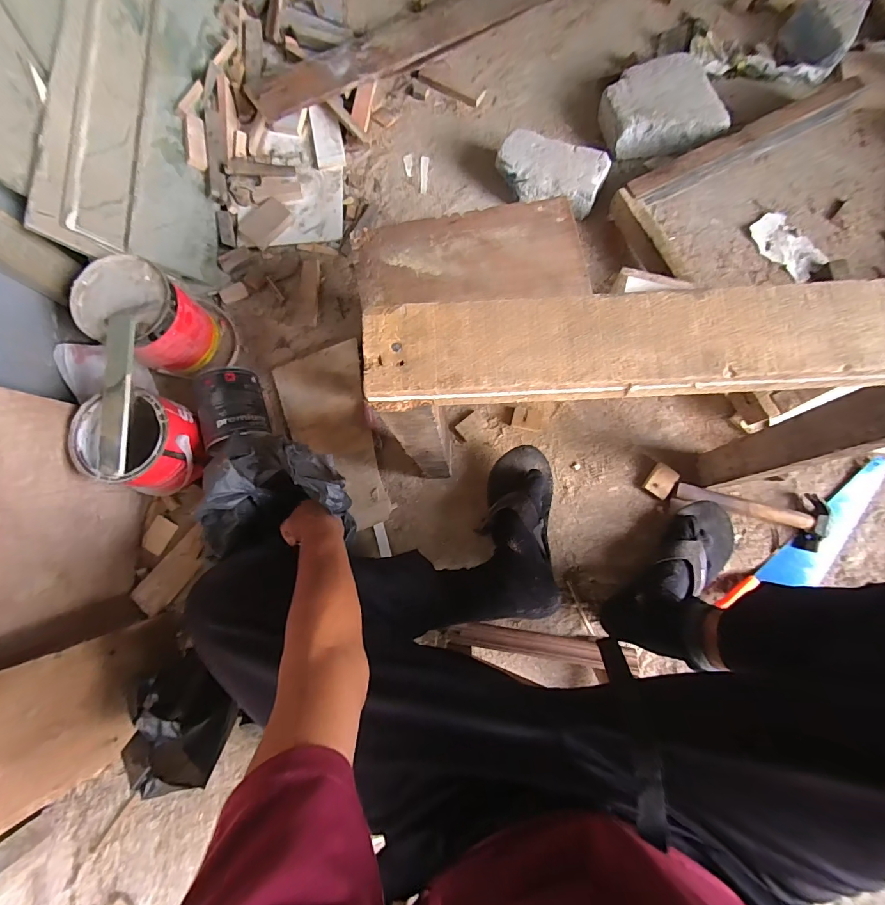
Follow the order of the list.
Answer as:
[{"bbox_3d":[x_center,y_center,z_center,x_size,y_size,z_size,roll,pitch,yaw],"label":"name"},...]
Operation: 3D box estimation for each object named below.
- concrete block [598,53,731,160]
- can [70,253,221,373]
[{"bbox_3d":[0.434,-0.689,0.825,0.203,0.071,0.193,-15,81,-1],"label":"concrete block"},{"bbox_3d":[-0.520,-0.240,0.731,0.157,0.158,0.147,41,84,7],"label":"can"}]

